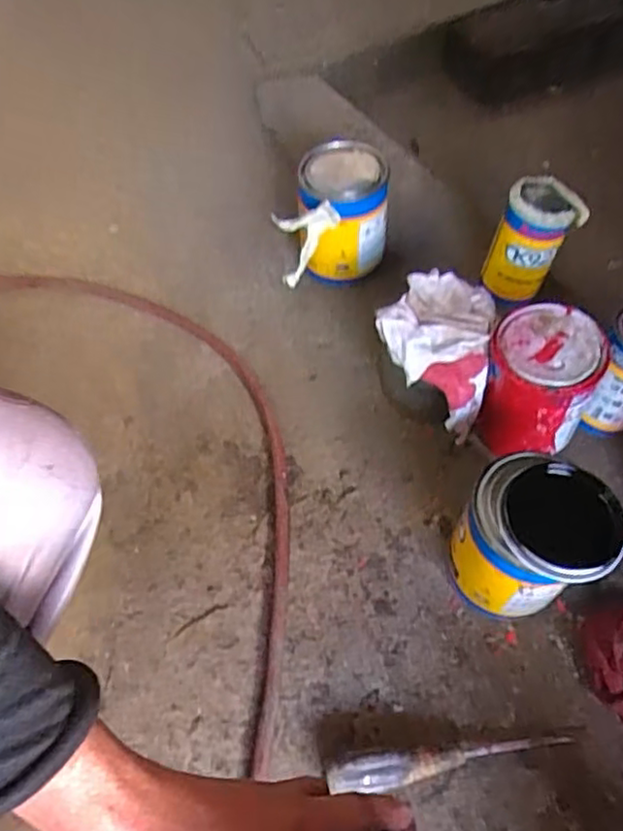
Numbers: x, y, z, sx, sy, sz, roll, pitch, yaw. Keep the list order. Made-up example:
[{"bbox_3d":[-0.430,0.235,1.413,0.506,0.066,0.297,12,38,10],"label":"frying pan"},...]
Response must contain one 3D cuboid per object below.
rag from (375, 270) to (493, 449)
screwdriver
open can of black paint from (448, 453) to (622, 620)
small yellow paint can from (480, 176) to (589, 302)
[{"bbox_3d":[0.120,-0.068,0.665,0.111,0.063,0.150,10,59,5],"label":"rag"},{"bbox_3d":[0.112,0.276,0.532,0.201,0.030,0.024,-6,59,-5],"label":"screwdriver"},{"bbox_3d":[0.182,0.110,0.576,0.101,0.149,0.099,0,58,-1],"label":"open can of black paint"},{"bbox_3d":[0.253,-0.201,0.767,0.078,0.119,0.074,0,58,-1],"label":"small yellow paint can"}]

